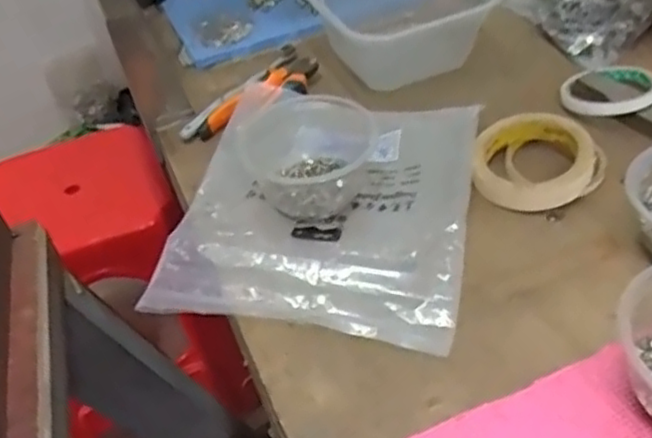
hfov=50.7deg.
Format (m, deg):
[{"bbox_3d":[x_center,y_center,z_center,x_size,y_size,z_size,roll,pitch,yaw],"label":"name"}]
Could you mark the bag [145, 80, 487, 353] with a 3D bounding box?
[{"bbox_3d":[-0.001,-0.026,0.568,0.234,0.053,0.249,6,45,13],"label":"bag"}]

